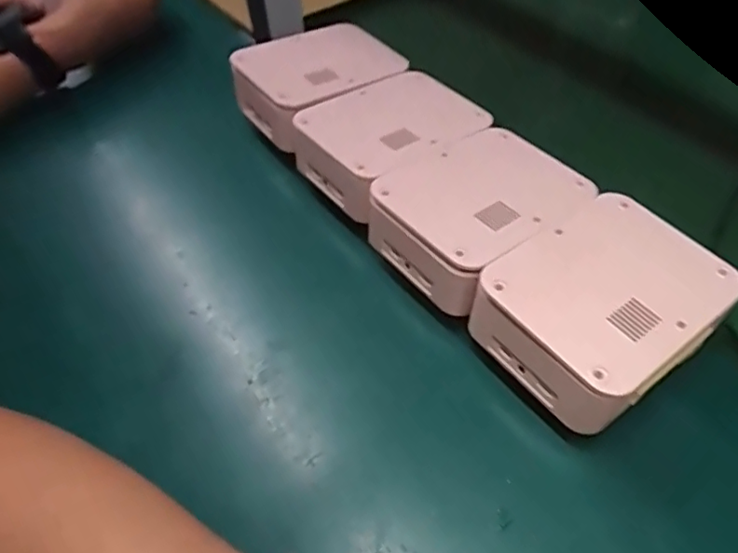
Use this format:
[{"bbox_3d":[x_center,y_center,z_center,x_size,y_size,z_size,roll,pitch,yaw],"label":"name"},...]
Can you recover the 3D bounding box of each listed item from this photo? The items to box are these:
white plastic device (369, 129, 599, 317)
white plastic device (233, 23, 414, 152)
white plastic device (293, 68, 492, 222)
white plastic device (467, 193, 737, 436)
[{"bbox_3d":[0.073,-0.047,0.382,0.126,0.044,0.097,-35,56,-22],"label":"white plastic device"},{"bbox_3d":[-0.042,-0.169,0.489,0.128,0.040,0.102,-34,56,-21],"label":"white plastic device"},{"bbox_3d":[0.015,-0.108,0.437,0.131,0.038,0.100,-36,57,-22],"label":"white plastic device"},{"bbox_3d":[0.134,0.013,0.329,0.129,0.039,0.099,-33,56,-20],"label":"white plastic device"}]

